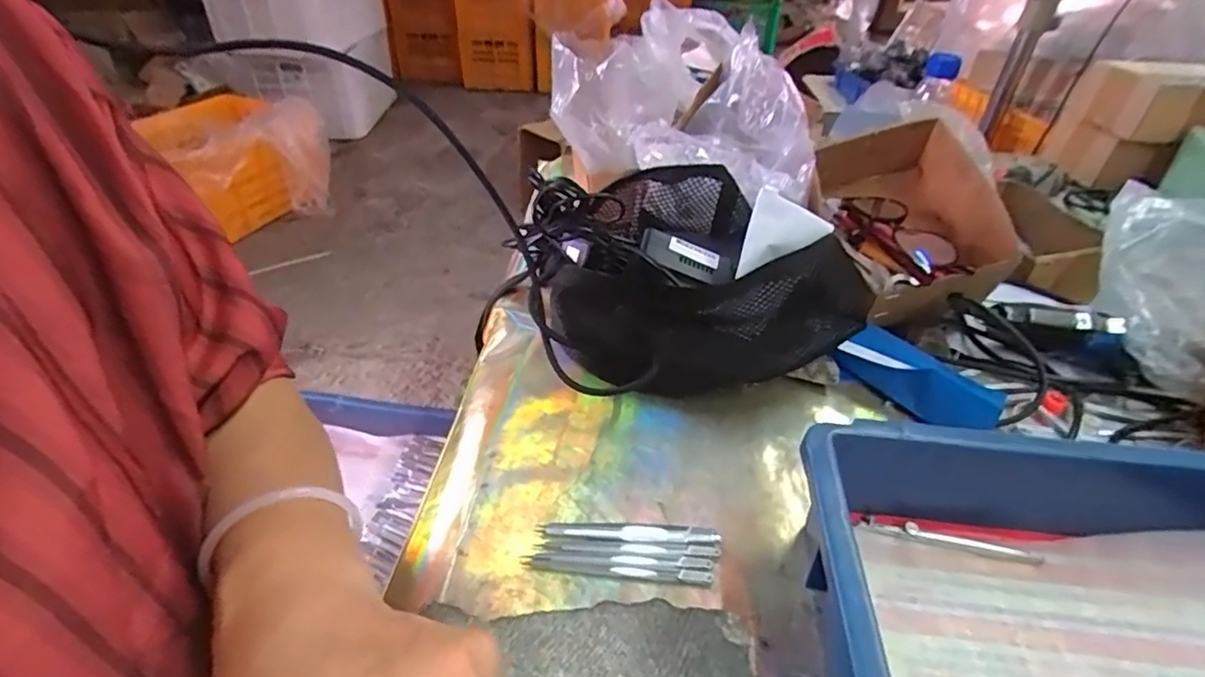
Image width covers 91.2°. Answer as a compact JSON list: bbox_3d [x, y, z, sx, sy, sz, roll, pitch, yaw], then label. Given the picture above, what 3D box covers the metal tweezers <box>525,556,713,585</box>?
[{"bbox_3d":[0.008,0.132,0.339,0.107,0.004,0.008,4,39,4],"label":"metal tweezers"}]

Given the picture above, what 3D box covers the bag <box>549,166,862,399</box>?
[{"bbox_3d":[0.083,-0.053,0.478,0.226,0.120,0.175,6,39,7],"label":"bag"}]

